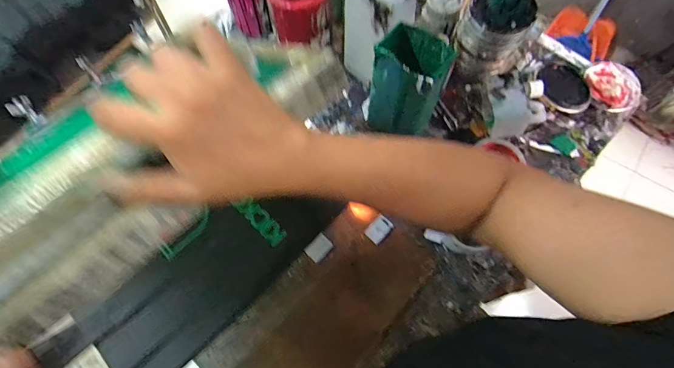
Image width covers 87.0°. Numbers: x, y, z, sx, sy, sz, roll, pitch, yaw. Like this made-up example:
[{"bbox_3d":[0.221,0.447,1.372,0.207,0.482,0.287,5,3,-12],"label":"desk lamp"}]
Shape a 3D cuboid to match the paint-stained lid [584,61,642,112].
[{"bbox_3d":[0.511,-0.179,0.653,0.082,0.025,0.094,-17,68,-6],"label":"paint-stained lid"}]

